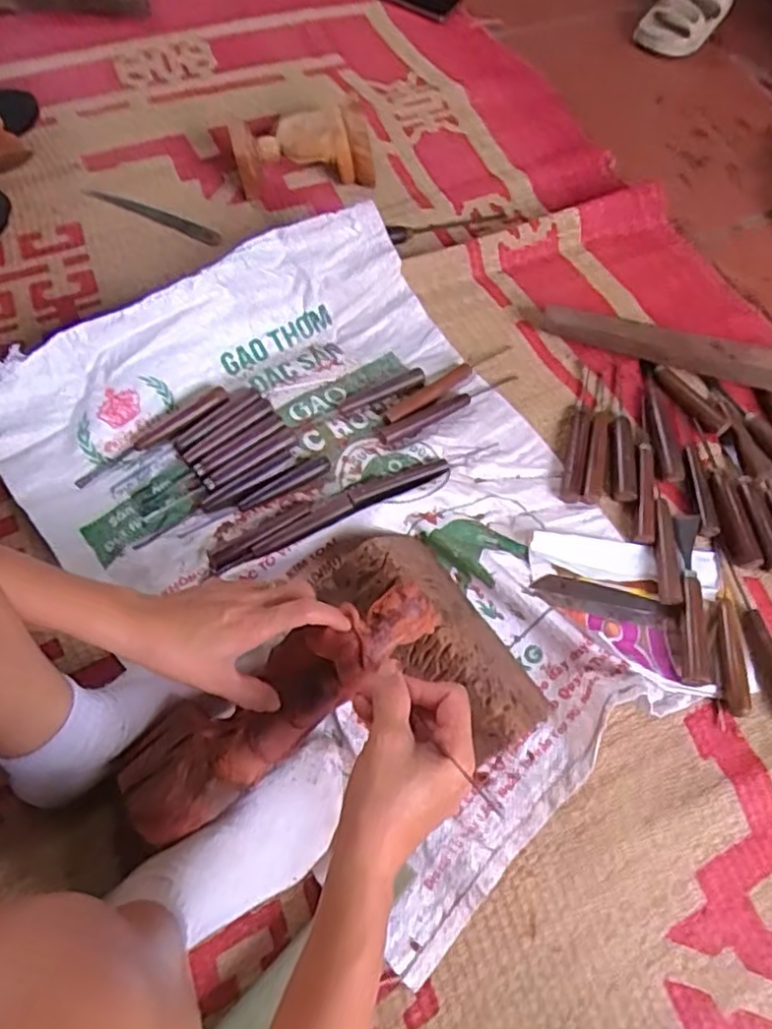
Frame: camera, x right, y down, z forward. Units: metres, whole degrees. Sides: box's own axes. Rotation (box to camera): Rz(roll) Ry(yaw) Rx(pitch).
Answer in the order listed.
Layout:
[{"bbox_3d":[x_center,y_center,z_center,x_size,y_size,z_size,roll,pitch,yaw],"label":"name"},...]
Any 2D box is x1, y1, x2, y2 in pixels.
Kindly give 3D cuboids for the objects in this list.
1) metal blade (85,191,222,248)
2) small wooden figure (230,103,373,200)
[{"bbox_3d":[-0.297,-0.385,0.847,0.188,0.009,0.022,25,66,9],"label":"metal blade"},{"bbox_3d":[-0.108,-0.474,0.861,0.182,0.087,0.091,-3,65,-4],"label":"small wooden figure"}]

